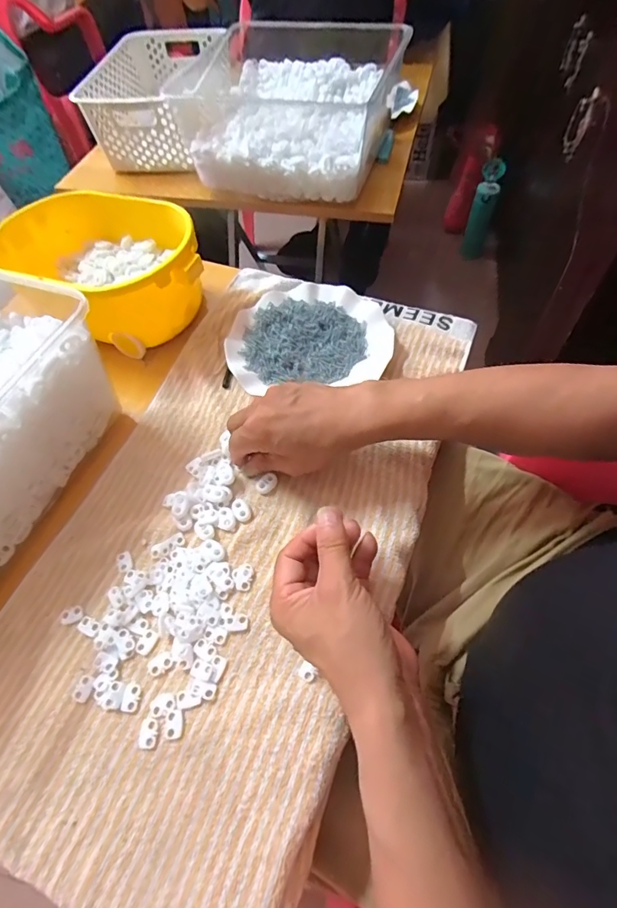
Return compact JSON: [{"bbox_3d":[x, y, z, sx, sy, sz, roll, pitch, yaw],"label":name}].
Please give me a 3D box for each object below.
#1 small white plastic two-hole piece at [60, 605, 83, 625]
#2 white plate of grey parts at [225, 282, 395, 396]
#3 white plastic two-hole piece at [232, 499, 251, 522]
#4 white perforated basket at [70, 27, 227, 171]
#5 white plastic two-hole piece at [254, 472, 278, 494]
[{"bbox_3d":[-0.199,0.135,0.360,0.020,0.004,0.013,-18,59,-7],"label":"small white plastic two-hole piece"},{"bbox_3d":[-0.002,-0.141,0.500,0.181,0.021,0.150,-11,58,-2],"label":"white plate of grey parts"},{"bbox_3d":[-0.062,0.052,0.399,0.014,0.004,0.023,-22,59,-9],"label":"white plastic two-hole piece"},{"bbox_3d":[-0.273,-0.640,0.774,0.189,0.102,0.319,4,59,7],"label":"white perforated basket"},{"bbox_3d":[-0.040,0.028,0.411,0.022,0.007,0.015,-32,61,-15],"label":"white plastic two-hole piece"}]

